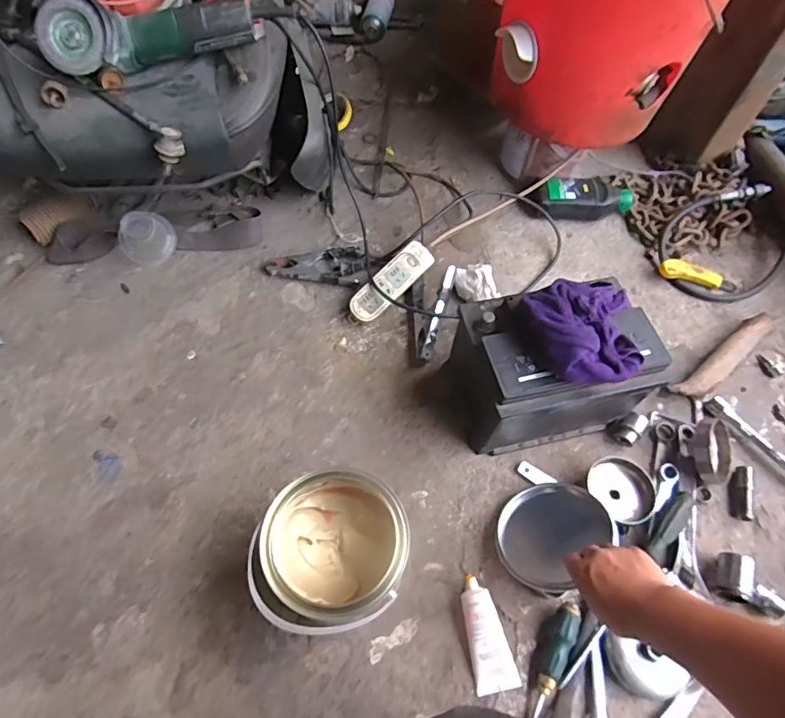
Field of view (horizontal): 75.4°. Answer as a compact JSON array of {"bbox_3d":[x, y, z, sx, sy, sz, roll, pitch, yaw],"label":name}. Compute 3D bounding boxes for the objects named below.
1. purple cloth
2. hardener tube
[{"bbox_3d":[0.243,-0.038,0.612,0.143,0.047,0.134,-11,61,-9],"label":"purple cloth"},{"bbox_3d":[0.121,0.346,0.644,0.052,0.034,0.129,-8,61,-6],"label":"hardener tube"}]

